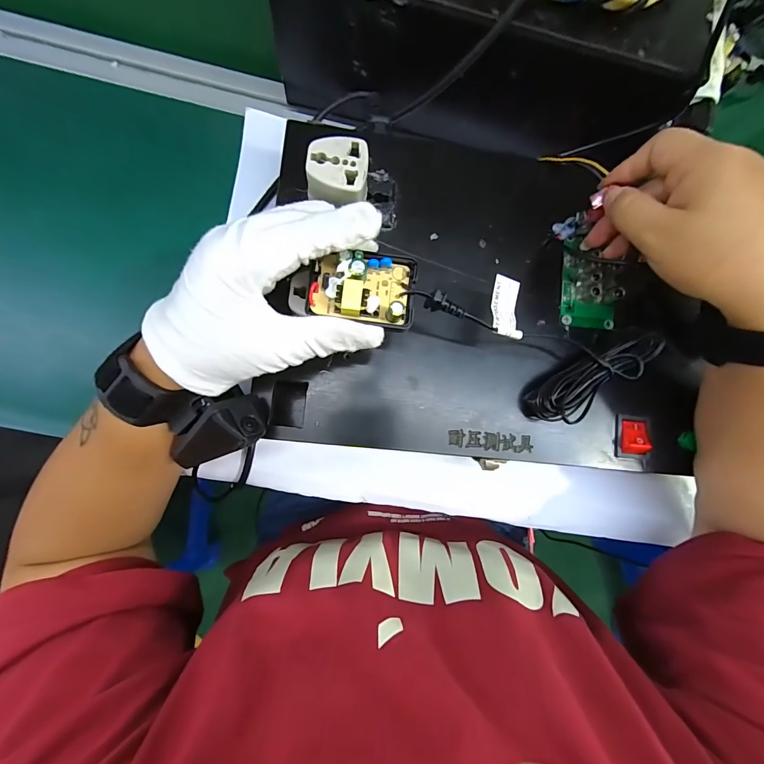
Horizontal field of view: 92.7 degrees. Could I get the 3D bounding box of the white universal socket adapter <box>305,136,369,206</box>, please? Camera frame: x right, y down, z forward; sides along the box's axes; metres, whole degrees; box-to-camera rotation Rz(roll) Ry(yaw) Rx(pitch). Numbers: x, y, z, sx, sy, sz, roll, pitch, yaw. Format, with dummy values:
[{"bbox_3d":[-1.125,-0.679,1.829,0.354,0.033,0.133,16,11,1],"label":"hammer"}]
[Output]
[{"bbox_3d":[-0.028,-0.132,0.242,0.038,0.033,0.039,1,82,-4],"label":"white universal socket adapter"}]

